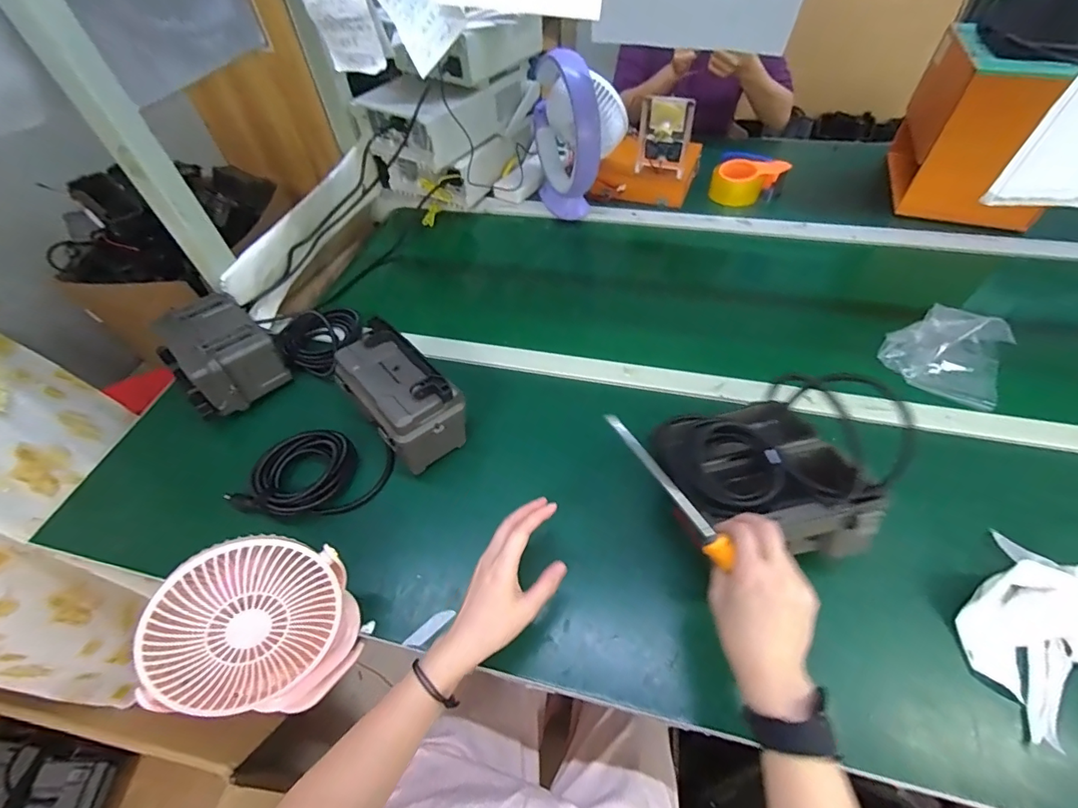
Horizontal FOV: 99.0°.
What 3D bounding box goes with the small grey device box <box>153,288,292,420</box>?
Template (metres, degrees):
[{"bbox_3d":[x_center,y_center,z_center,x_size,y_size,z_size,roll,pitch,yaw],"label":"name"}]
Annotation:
[{"bbox_3d":[-0.478,-0.074,0.689,0.159,0.099,0.132,36,63,28],"label":"small grey device box"}]

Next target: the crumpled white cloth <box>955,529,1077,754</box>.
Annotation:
[{"bbox_3d":[0.483,0.215,0.443,0.167,0.073,0.105,-37,58,-22],"label":"crumpled white cloth"}]

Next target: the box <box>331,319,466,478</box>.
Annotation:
[{"bbox_3d":[-0.178,-0.011,0.603,0.105,0.109,0.165,-36,58,-22],"label":"box"}]

